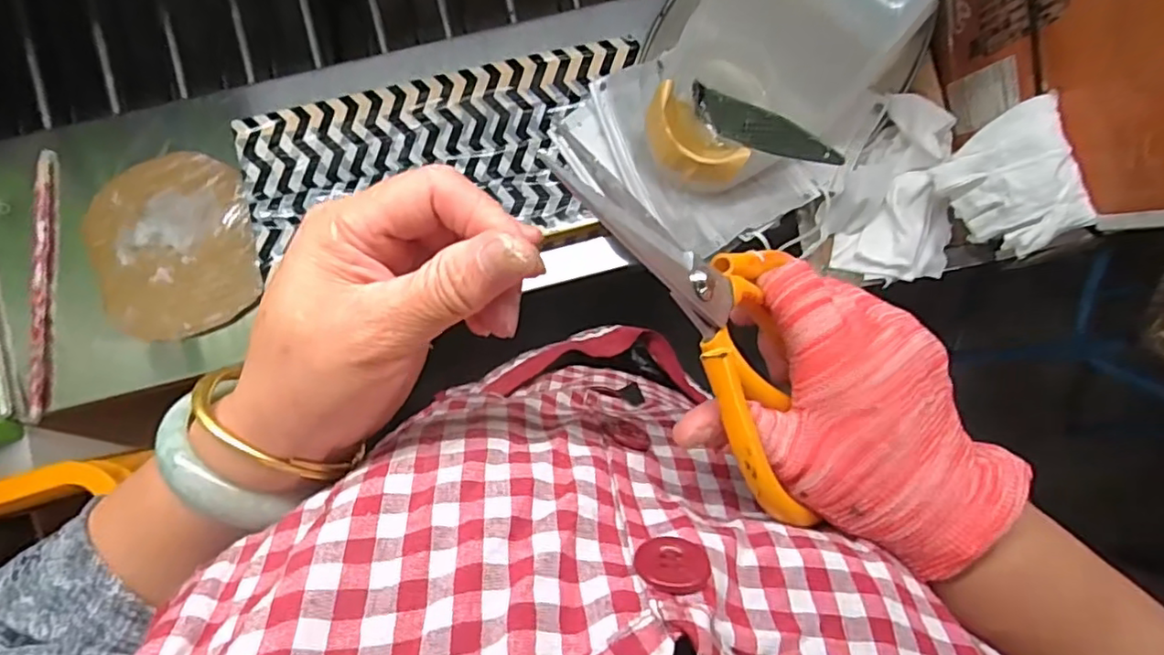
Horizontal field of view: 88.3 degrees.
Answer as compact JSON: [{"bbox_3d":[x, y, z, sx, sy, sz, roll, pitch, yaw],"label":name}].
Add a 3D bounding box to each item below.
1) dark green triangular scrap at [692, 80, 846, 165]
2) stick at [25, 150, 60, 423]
[{"bbox_3d":[0.125,-0.140,0.424,0.007,0.027,0.130,-23,47,-32],"label":"dark green triangular scrap"},{"bbox_3d":[-0.458,-0.036,0.511,0.012,0.015,0.225,0,86,-1],"label":"stick"}]

